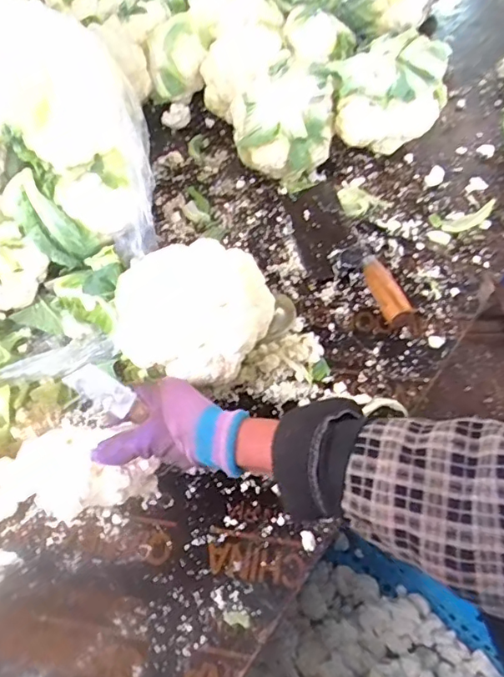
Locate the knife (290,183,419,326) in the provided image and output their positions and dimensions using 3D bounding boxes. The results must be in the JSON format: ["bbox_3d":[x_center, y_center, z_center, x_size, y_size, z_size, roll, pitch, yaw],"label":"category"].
[{"bbox_3d":[0.110,-0.125,0.693,0.085,0.033,0.269,-16,55,-7],"label":"knife"}]

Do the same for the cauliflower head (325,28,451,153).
[{"bbox_3d":[0.206,-0.364,0.783,0.160,0.108,0.131,9,56,11],"label":"cauliflower head"}]

